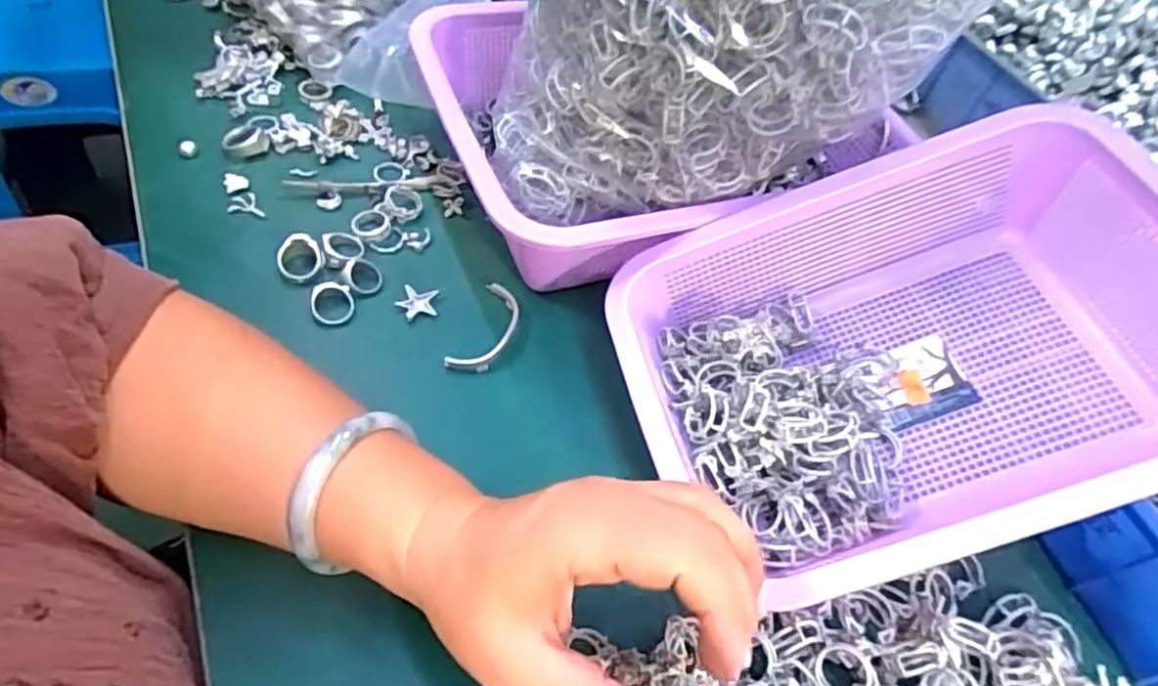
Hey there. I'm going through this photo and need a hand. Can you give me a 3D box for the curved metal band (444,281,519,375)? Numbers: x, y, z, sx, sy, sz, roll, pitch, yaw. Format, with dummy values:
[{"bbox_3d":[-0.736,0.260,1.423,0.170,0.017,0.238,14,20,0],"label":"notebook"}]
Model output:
[{"bbox_3d":[-0.052,-0.009,0.394,0.025,0.010,0.066,19,53,3],"label":"curved metal band"}]

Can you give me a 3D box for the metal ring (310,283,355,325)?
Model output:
[{"bbox_3d":[-0.141,-0.022,0.392,0.024,0.005,0.026,9,70,-25],"label":"metal ring"}]

